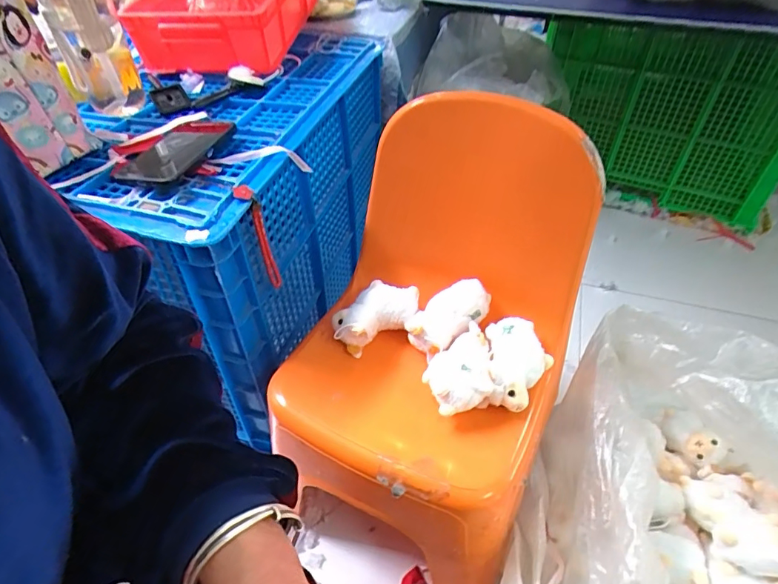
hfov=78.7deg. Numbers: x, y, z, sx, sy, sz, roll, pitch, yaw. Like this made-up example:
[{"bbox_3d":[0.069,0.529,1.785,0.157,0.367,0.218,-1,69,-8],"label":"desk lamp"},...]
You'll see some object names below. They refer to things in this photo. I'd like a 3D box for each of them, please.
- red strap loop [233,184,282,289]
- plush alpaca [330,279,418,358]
[{"bbox_3d":[-0.158,-0.063,0.580,0.027,0.145,0.021,-16,47,-15],"label":"red strap loop"},{"bbox_3d":[-0.018,0.038,0.660,0.125,0.062,0.074,-35,54,-29],"label":"plush alpaca"}]

